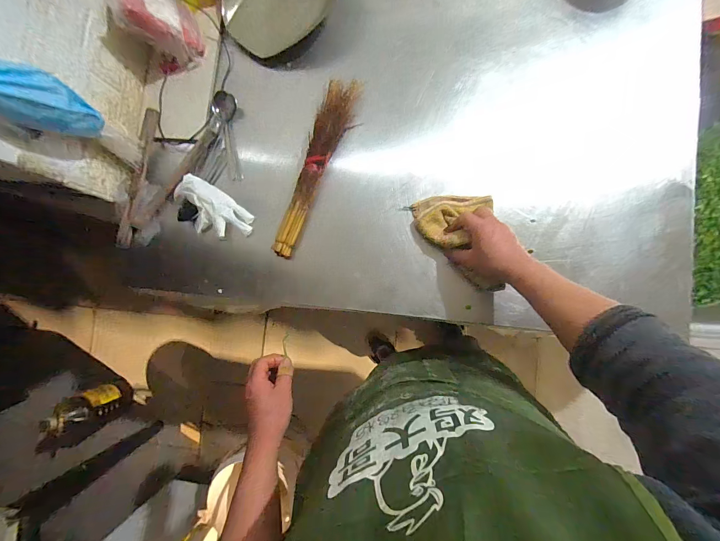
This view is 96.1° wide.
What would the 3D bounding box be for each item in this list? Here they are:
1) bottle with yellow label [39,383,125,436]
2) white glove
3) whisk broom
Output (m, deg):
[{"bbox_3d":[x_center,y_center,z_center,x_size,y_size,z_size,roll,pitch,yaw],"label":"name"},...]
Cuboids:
[{"bbox_3d":[-1.128,0.563,1.329,0.124,0.278,0.130,-23,85,2],"label":"bottle with yellow label"},{"bbox_3d":[-0.281,-0.111,0.614,0.148,0.045,0.092,39,90,5],"label":"white glove"},{"bbox_3d":[-0.083,-0.195,0.605,0.059,0.030,0.351,20,88,5],"label":"whisk broom"}]

